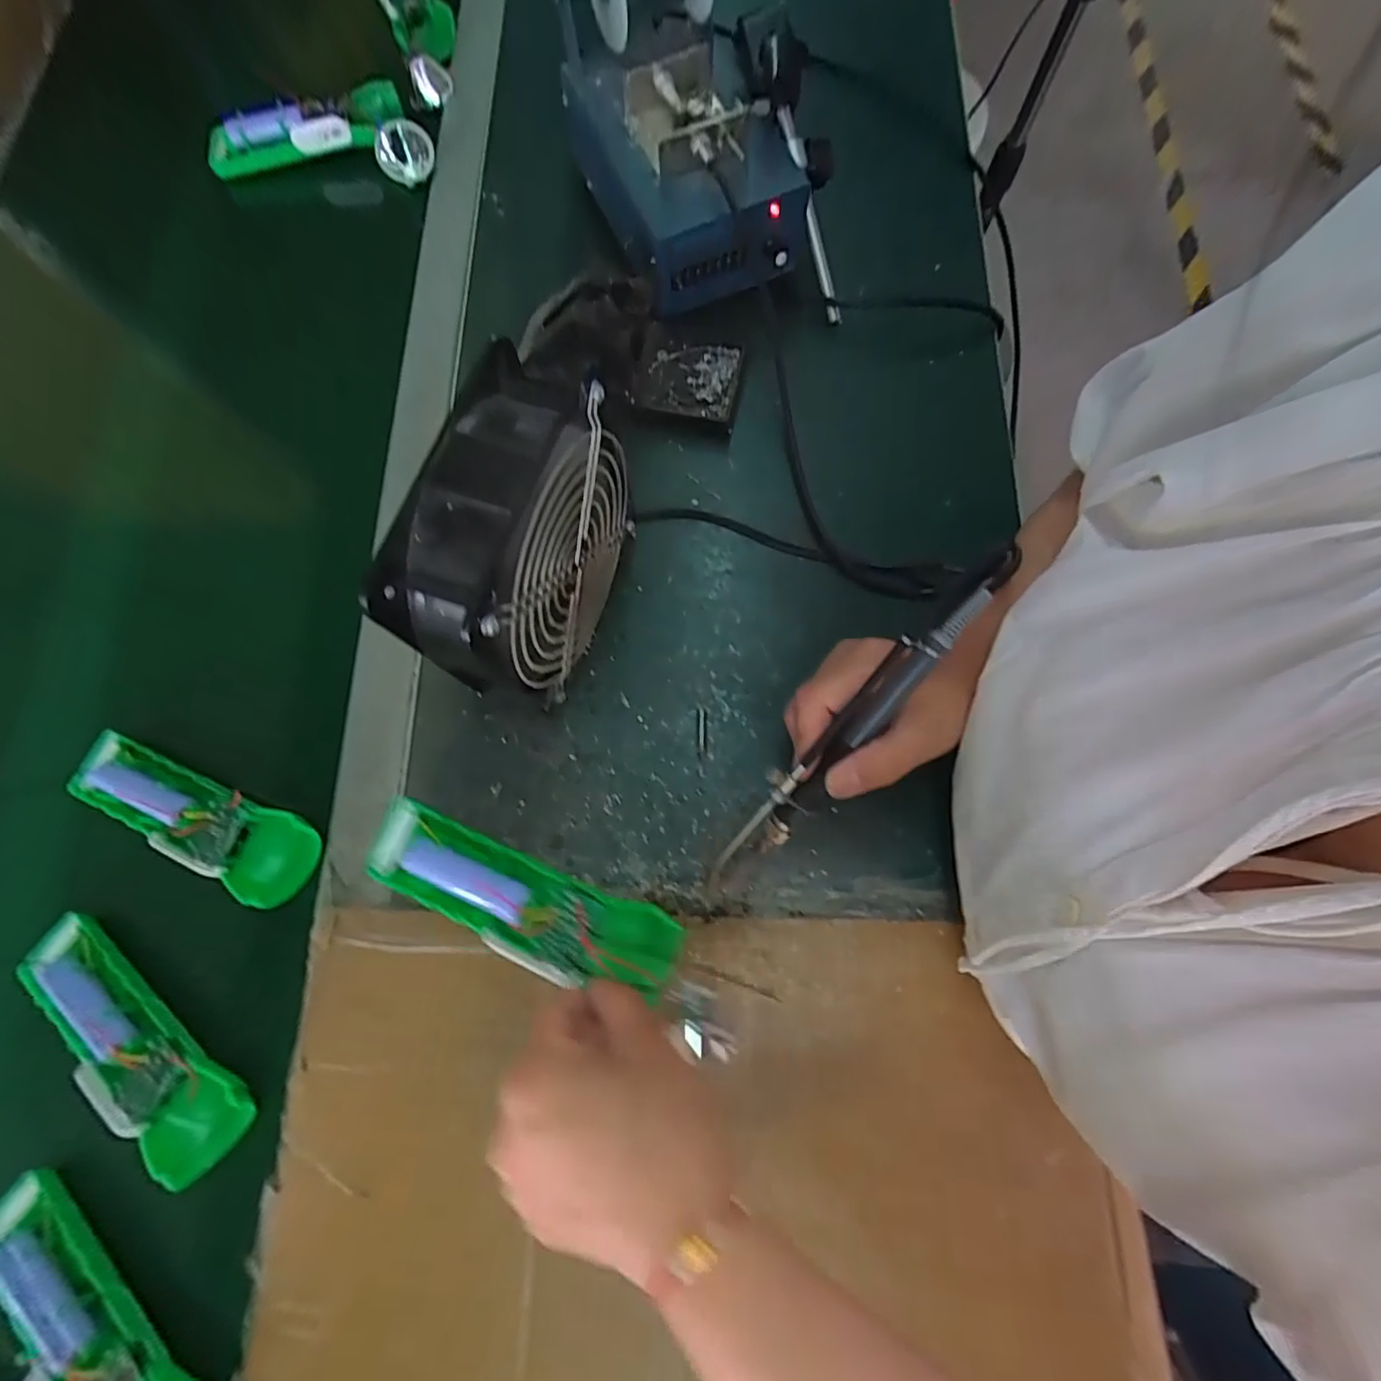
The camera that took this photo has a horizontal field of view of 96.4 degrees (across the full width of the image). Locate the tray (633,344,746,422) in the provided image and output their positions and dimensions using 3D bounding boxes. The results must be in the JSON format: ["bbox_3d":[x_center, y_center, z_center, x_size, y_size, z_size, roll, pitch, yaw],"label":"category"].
[{"bbox_3d":[-0.001,-0.226,0.450,0.071,0.017,0.059,2,73,2],"label":"tray"}]

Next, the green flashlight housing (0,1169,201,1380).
[{"bbox_3d":[-0.298,0.316,0.298,0.161,0.021,0.048,39,78,12],"label":"green flashlight housing"}]

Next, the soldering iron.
[{"bbox_3d":[0.079,0.018,0.300,0.023,0.019,0.209,42,101,12],"label":"soldering iron"}]

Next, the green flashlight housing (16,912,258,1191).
[{"bbox_3d":[-0.303,0.189,0.334,0.156,0.023,0.050,41,78,12],"label":"green flashlight housing"}]

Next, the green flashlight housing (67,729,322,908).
[{"bbox_3d":[-0.293,0.075,0.364,0.147,0.028,0.048,23,75,8],"label":"green flashlight housing"}]

